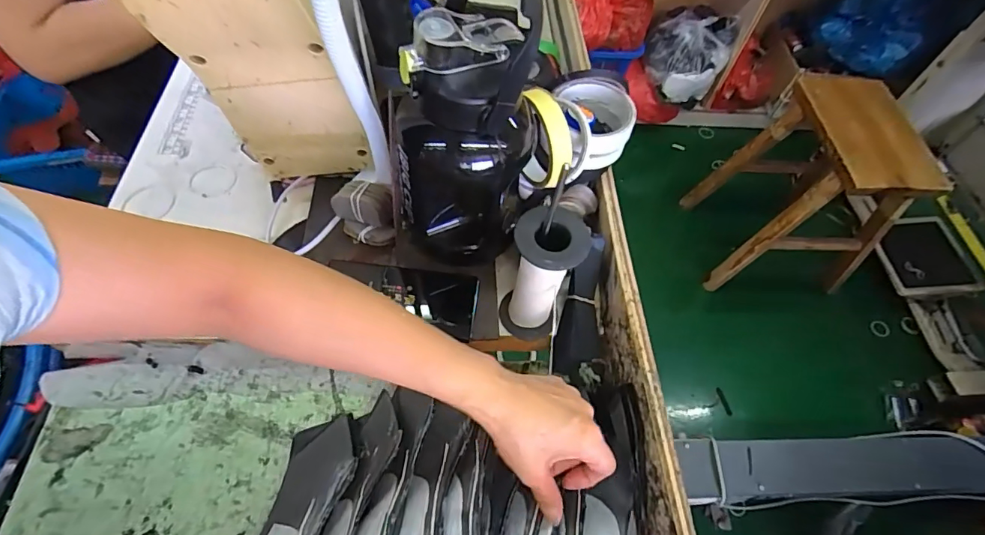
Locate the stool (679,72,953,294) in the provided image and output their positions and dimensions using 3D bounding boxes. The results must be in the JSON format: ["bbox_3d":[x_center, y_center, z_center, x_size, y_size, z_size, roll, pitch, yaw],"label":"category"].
[{"bbox_3d":[0.846,-0.208,1.298,0.407,0.457,0.369,1,58,-4],"label":"stool"}]

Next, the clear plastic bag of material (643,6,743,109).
[{"bbox_3d":[0.641,-0.710,1.591,0.260,0.206,0.285,25,60,11],"label":"clear plastic bag of material"}]

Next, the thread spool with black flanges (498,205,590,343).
[{"bbox_3d":[0.042,0.012,0.427,0.056,0.146,0.053,2,58,-3],"label":"thread spool with black flanges"}]

